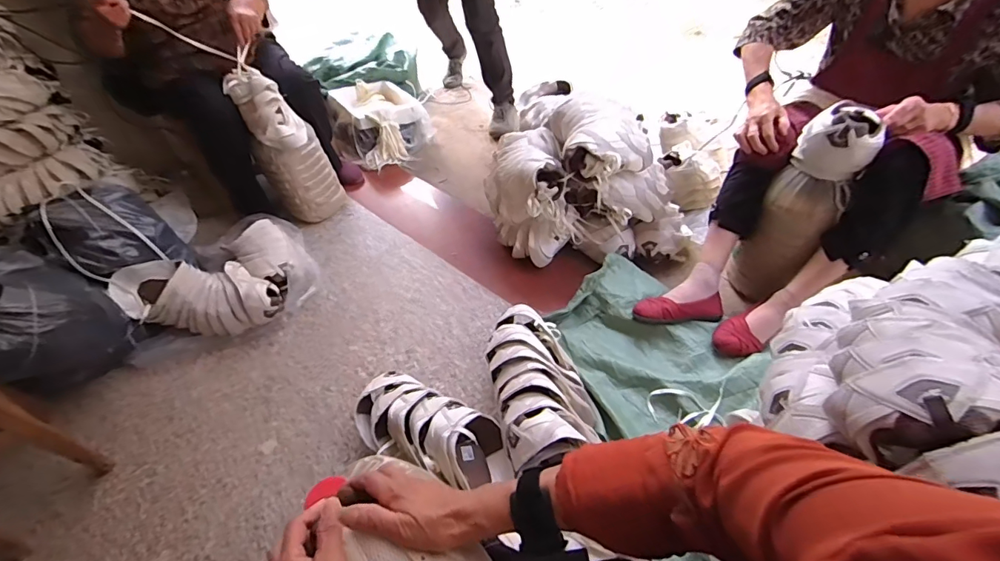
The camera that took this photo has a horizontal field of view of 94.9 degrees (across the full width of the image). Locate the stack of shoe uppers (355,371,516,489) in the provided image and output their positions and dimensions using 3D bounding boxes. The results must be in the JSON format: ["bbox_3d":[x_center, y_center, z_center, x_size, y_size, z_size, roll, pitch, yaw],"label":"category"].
[{"bbox_3d":[-0.143,0.294,0.915,0.326,0.138,0.162,16,53,23],"label":"stack of shoe uppers"}]

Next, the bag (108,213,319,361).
[{"bbox_3d":[-0.781,-0.035,1.332,0.479,0.156,0.423,-11,47,0],"label":"bag"}]

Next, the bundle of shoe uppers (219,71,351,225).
[{"bbox_3d":[-0.642,-0.388,1.421,0.201,0.461,0.150,-30,50,-17],"label":"bundle of shoe uppers"}]

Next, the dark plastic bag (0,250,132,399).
[{"bbox_3d":[-1.113,0.107,1.107,0.299,0.321,0.277,21,54,26],"label":"dark plastic bag"}]

